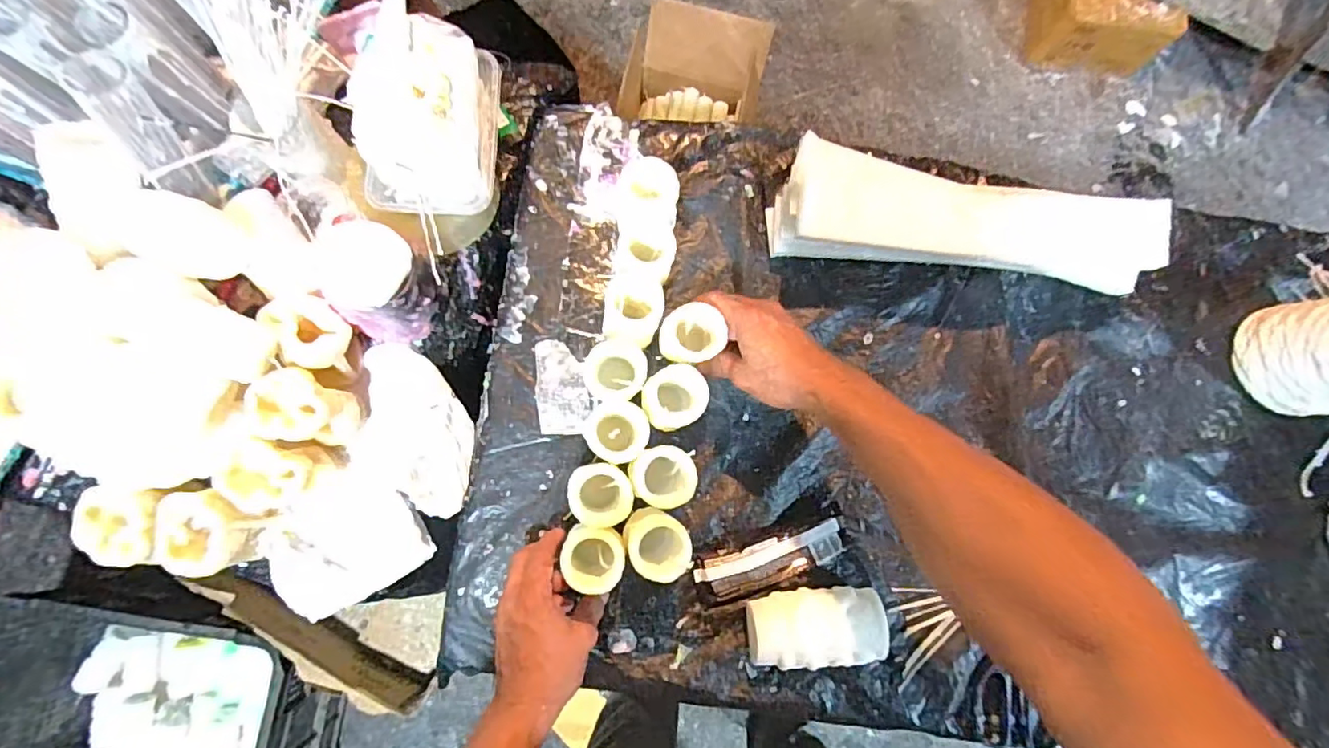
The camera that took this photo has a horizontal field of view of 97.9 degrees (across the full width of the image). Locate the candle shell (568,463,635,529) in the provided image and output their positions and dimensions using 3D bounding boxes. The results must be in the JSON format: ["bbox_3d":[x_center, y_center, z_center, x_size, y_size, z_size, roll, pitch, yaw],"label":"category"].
[{"bbox_3d":[-0.055,0.108,0.520,0.049,0.087,0.051,0,81,-3],"label":"candle shell"}]

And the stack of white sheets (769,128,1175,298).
[{"bbox_3d":[0.297,-0.151,0.584,0.362,0.075,0.097,6,81,-2],"label":"stack of white sheets"}]

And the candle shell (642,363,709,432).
[{"bbox_3d":[0.009,0.022,0.549,0.055,0.105,0.048,-4,82,-3],"label":"candle shell"}]

